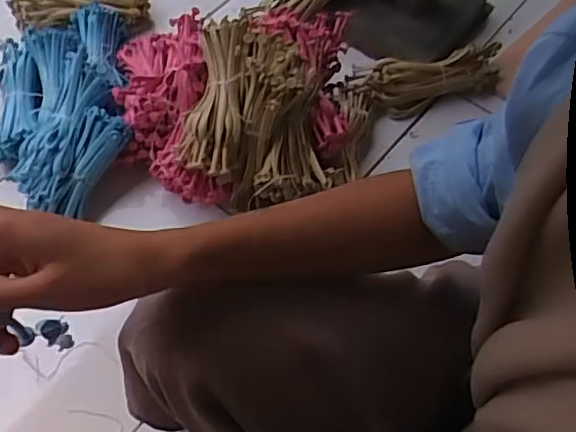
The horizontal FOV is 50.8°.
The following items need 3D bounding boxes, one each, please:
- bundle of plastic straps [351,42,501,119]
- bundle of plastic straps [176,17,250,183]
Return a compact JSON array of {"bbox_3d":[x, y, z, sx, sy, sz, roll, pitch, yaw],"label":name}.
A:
[{"bbox_3d":[0.214,-0.205,0.922,0.224,0.056,0.069,-11,62,-7],"label":"bundle of plastic straps"},{"bbox_3d":[-0.089,-0.156,0.775,0.076,0.050,0.204,9,88,4],"label":"bundle of plastic straps"}]

